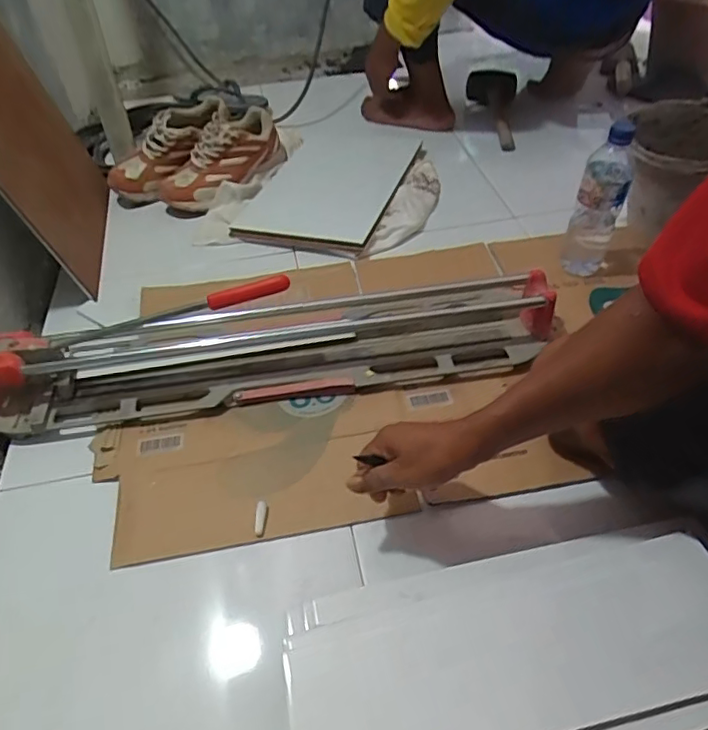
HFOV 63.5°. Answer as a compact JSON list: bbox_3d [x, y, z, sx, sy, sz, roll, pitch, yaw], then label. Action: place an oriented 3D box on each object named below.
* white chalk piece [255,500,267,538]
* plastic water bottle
[{"bbox_3d":[-0.101,0.167,0.623,0.012,0.012,0.038,-4,47,1],"label":"white chalk piece"},{"bbox_3d":[0.358,-0.235,0.840,0.069,0.210,0.070,15,48,18],"label":"plastic water bottle"}]

